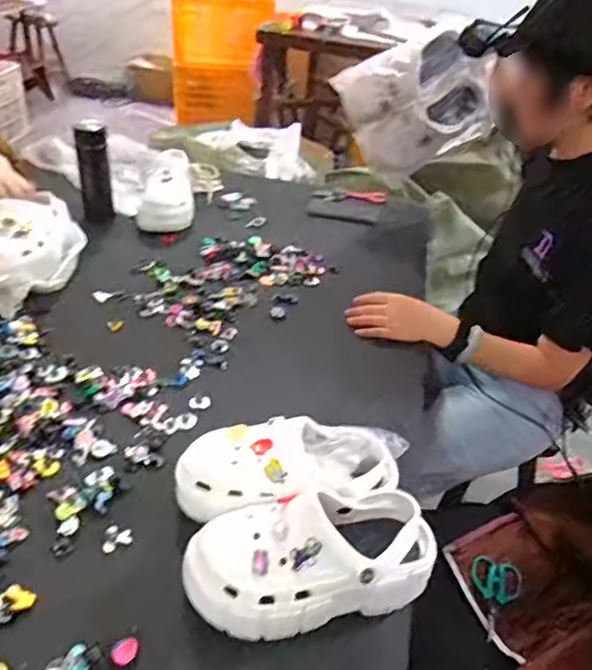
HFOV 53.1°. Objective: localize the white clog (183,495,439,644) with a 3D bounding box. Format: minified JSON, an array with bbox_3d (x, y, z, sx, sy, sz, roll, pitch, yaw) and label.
[{"bbox_3d":[0.018,0.224,0.600,0.255,0.095,0.105,-4,38,-14],"label":"white clog"}]

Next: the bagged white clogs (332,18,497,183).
[{"bbox_3d":[0.248,-0.485,1.246,0.321,0.301,0.167,12,37,6],"label":"bagged white clogs"}]

